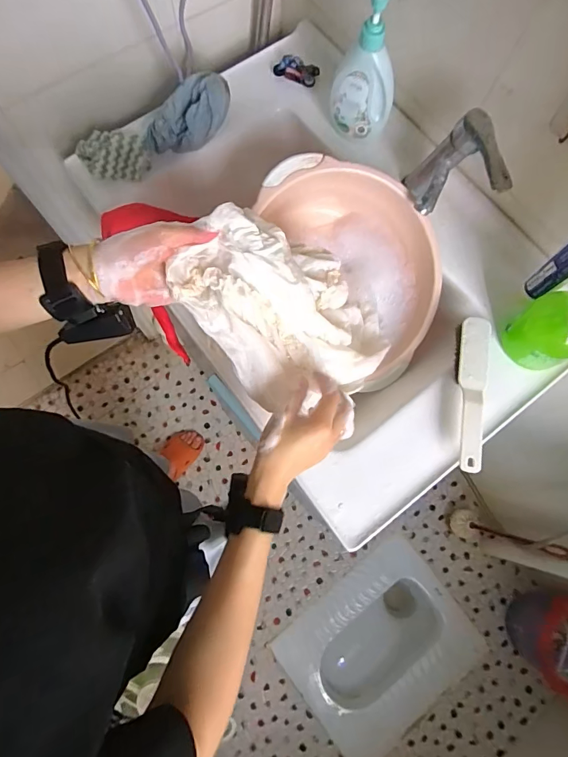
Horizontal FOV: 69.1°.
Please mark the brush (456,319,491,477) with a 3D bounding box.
[{"bbox_3d":[0.242,0.019,0.536,0.035,0.028,0.200,11,74,1],"label":"brush"}]

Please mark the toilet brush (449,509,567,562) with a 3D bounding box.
[{"bbox_3d":[0.567,0.398,1.084,0.137,0.400,0.082,12,74,2],"label":"toilet brush"}]

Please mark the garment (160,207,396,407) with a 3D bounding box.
[{"bbox_3d":[0.028,-0.061,0.490,0.083,0.327,0.178,-15,69,39],"label":"garment"}]

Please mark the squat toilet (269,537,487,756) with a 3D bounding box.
[{"bbox_3d":[0.277,0.790,1.258,0.500,0.218,0.397,-36,78,-11],"label":"squat toilet"}]

